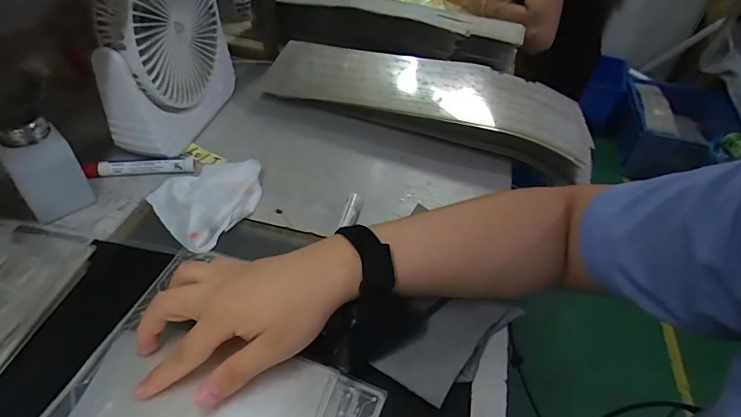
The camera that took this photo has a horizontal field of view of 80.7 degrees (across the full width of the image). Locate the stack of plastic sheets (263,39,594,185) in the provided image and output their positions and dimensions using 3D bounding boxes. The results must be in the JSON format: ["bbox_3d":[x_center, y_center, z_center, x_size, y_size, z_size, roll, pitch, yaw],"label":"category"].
[{"bbox_3d":[0.077,-0.151,0.598,0.437,0.064,0.154,16,44,11],"label":"stack of plastic sheets"}]

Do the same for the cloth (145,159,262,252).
[{"bbox_3d":[-0.172,-0.017,0.453,0.098,0.024,0.115,23,44,15],"label":"cloth"}]

